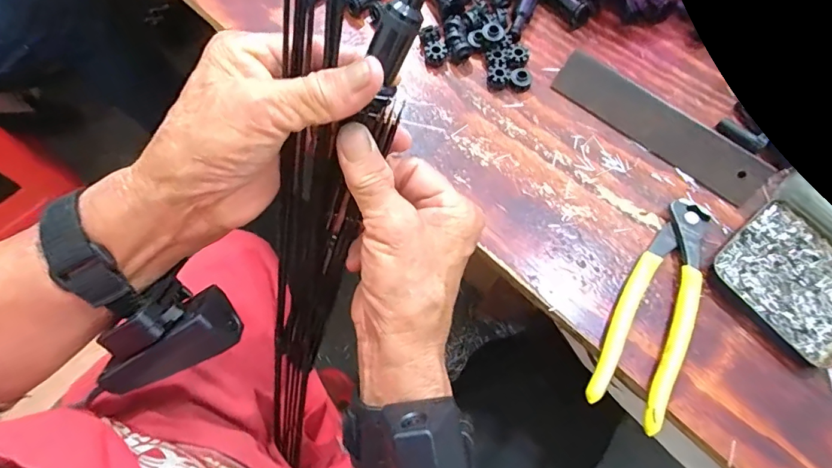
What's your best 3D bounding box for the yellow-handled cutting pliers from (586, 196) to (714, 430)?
[{"bbox_3d":[0.164,0.046,0.319,0.046,0.017,0.164,27,69,8],"label":"yellow-handled cutting pliers"}]

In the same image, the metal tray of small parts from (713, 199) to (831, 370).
[{"bbox_3d":[0.271,0.032,0.331,0.088,0.011,0.095,-38,75,-16],"label":"metal tray of small parts"}]

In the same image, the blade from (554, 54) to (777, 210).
[{"bbox_3d":[0.194,-0.088,0.375,0.175,0.037,0.005,38,28,13],"label":"blade"}]

